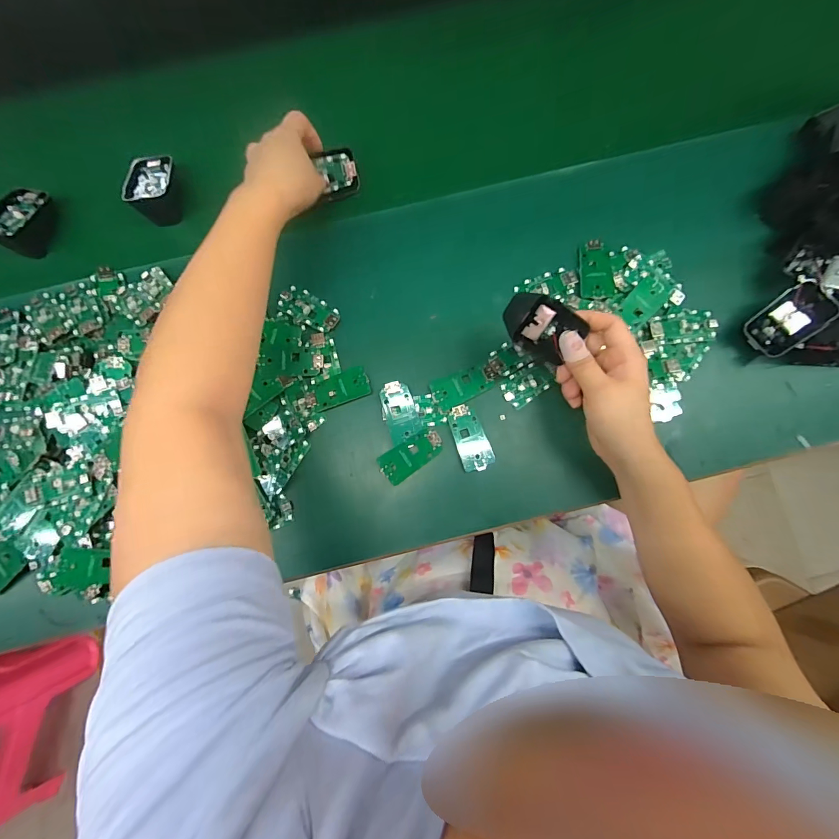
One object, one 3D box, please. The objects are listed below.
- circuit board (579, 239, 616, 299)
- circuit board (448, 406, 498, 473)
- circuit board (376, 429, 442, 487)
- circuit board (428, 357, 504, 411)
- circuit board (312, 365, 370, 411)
[{"bbox_3d":[0.179,-0.152,0.398,0.033,0.004,0.065,0,82,0],"label":"circuit board"},{"bbox_3d":[0.049,0.017,0.381,0.031,0.010,0.062,-17,83,-2],"label":"circuit board"},{"bbox_3d":[-0.007,0.035,0.378,0.063,0.007,0.029,-31,83,-4],"label":"circuit board"},{"bbox_3d":[0.048,-0.035,0.389,0.072,0.008,0.030,-26,83,-4],"label":"circuit board"},{"bbox_3d":[-0.077,-0.030,0.390,0.056,0.007,0.030,-20,83,-3],"label":"circuit board"}]

